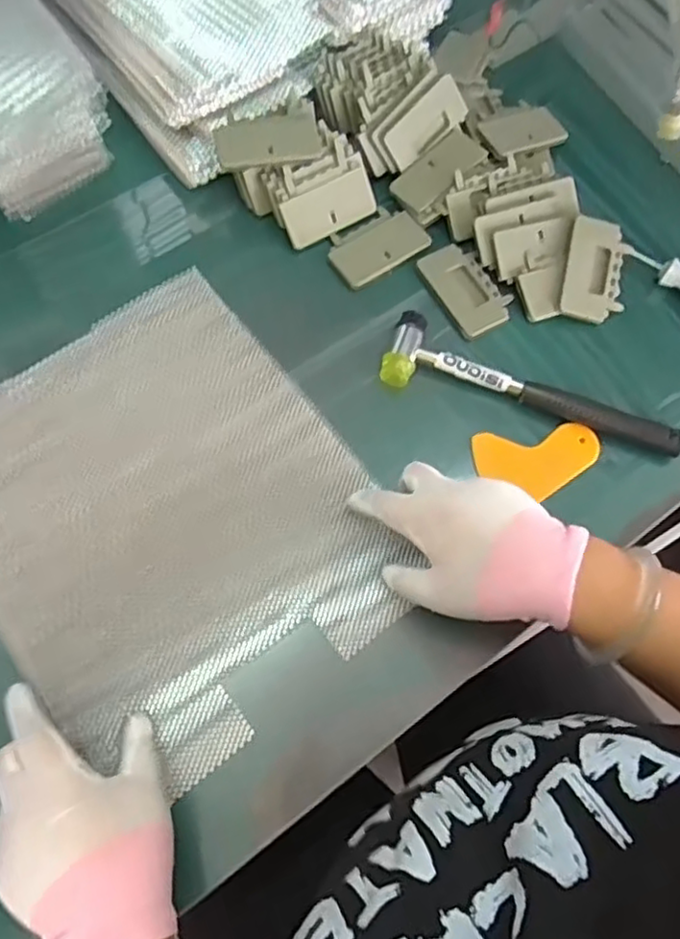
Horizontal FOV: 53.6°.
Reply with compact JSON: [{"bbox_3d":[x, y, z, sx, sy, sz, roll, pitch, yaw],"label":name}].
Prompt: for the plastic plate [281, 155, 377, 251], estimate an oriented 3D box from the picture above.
[{"bbox_3d":[-0.009,-0.230,0.587,0.089,0.004,0.046,-35,112,-11],"label":"plastic plate"}]

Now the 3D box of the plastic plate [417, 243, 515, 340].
[{"bbox_3d":[0.109,-0.157,0.583,0.055,0.008,0.086,-29,73,-13],"label":"plastic plate"}]

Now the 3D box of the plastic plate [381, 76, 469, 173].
[{"bbox_3d":[0.078,-0.310,0.602,0.085,0.041,0.008,-44,38,-5],"label":"plastic plate"}]

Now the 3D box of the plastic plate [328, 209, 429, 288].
[{"bbox_3d":[0.032,-0.197,0.589,0.085,0.006,0.055,-35,75,-14],"label":"plastic plate"}]

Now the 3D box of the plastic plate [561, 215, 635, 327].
[{"bbox_3d":[0.220,-0.168,0.575,0.051,0.008,0.090,13,83,-6],"label":"plastic plate"}]

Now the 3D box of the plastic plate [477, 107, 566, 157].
[{"bbox_3d":[0.171,-0.311,0.619,0.081,0.012,0.050,-22,75,-18],"label":"plastic plate"}]

